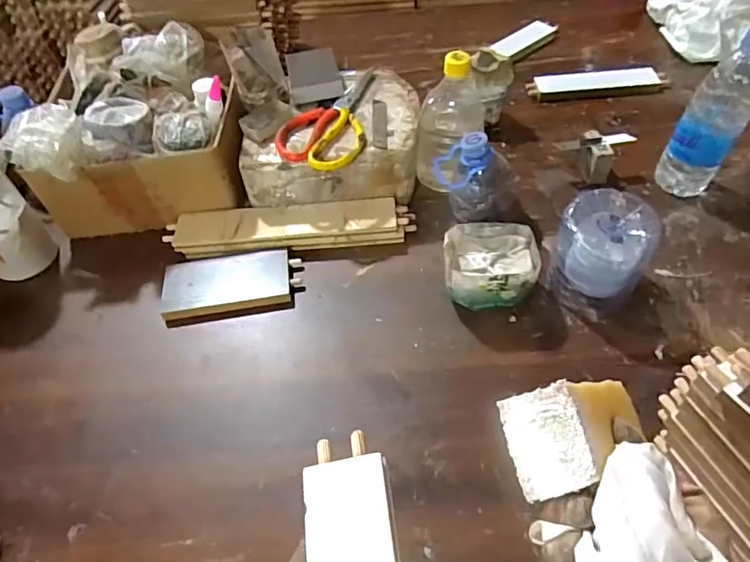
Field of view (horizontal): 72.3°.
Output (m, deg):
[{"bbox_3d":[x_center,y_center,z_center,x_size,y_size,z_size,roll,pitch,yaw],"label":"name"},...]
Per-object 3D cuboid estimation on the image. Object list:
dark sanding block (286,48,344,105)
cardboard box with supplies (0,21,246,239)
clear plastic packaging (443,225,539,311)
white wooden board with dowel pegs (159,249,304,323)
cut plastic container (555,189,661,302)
[{"bbox_3d":[-0.085,-0.287,0.710,0.069,0.021,0.091,-12,52,-5],"label":"dark sanding block"},{"bbox_3d":[-0.309,-0.226,0.719,0.285,0.162,0.292,-13,53,-4],"label":"cardboard box with supplies"},{"bbox_3d":[0.131,-0.013,0.590,0.103,0.064,0.089,-4,53,3],"label":"clear plastic packaging"},{"bbox_3d":[-0.179,0.000,0.642,0.165,0.015,0.081,-10,53,-2],"label":"white wooden board with dowel pegs"},{"bbox_3d":[0.253,-0.033,0.574,0.094,0.102,0.090,-3,53,4],"label":"cut plastic container"}]

